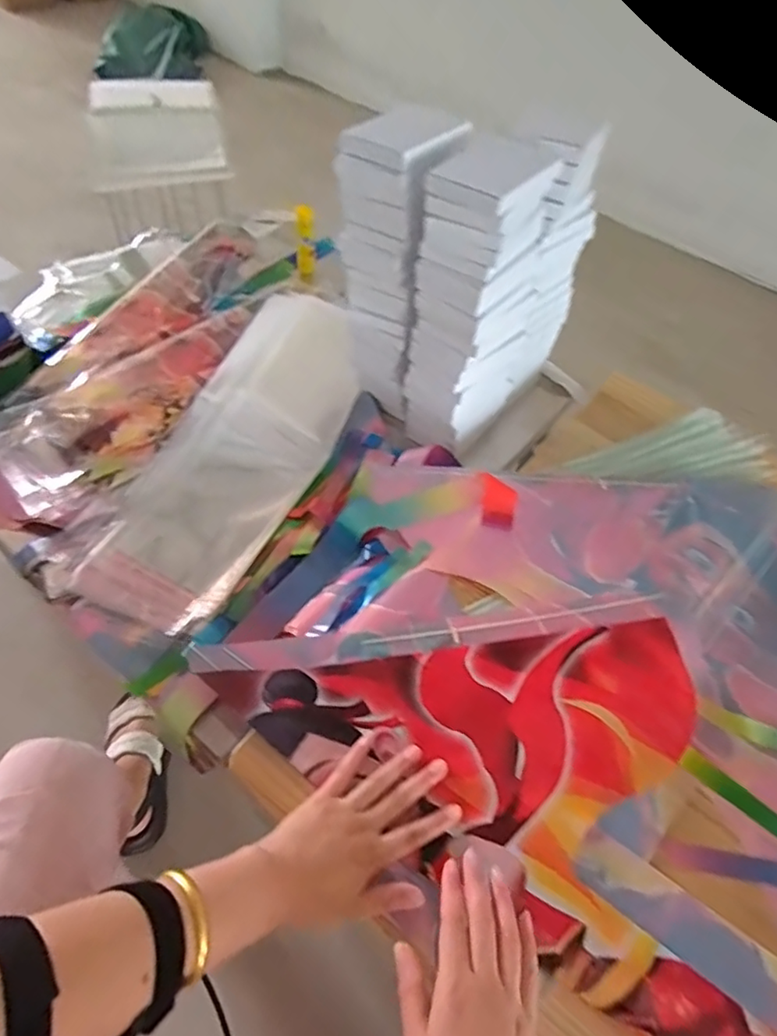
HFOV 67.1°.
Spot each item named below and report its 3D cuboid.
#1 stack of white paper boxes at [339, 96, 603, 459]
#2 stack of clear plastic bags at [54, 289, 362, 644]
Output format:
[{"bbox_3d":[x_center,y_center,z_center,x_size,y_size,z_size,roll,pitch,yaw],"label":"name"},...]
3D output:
[{"bbox_3d":[0.092,-0.310,0.757,0.209,0.332,0.242,34,58,18],"label":"stack of white paper boxes"},{"bbox_3d":[-0.189,-0.120,0.802,0.207,0.063,0.588,19,54,9],"label":"stack of clear plastic bags"}]

